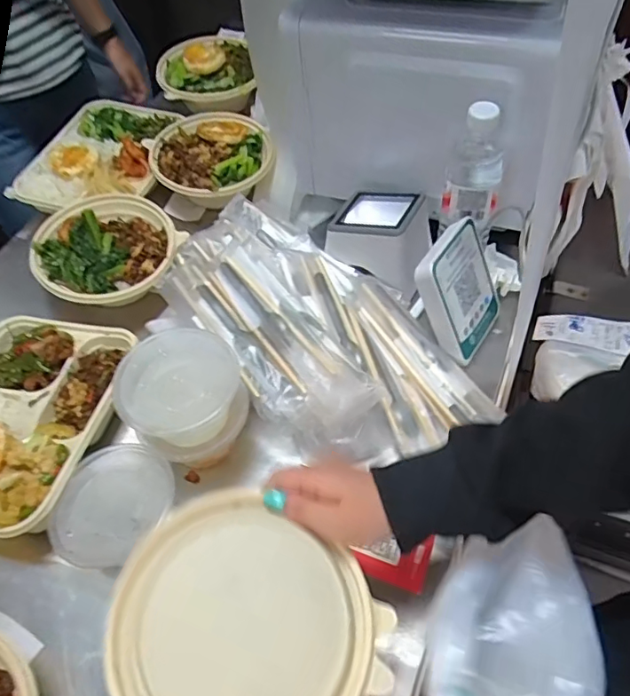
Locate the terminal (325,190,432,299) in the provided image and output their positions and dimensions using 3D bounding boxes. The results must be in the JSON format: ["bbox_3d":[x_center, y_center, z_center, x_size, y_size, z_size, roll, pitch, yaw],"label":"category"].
[{"bbox_3d":[0.082,-0.144,0.684,0.127,0.075,0.089,29,61,20],"label":"terminal"}]

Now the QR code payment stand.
[{"bbox_3d":[0.168,-0.068,0.607,0.077,0.119,0.105,33,62,22],"label":"QR code payment stand"}]

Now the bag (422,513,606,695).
[{"bbox_3d":[0.146,0.251,0.376,0.137,0.075,0.234,-2,55,0],"label":"bag"}]

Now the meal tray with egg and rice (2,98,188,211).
[{"bbox_3d":[-0.319,-0.294,0.827,0.183,0.036,0.241,13,57,11],"label":"meal tray with egg and rice"}]

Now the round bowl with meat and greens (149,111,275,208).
[{"bbox_3d":[-0.154,-0.270,0.807,0.177,0.058,0.170,-1,55,1],"label":"round bowl with meat and greens"}]

